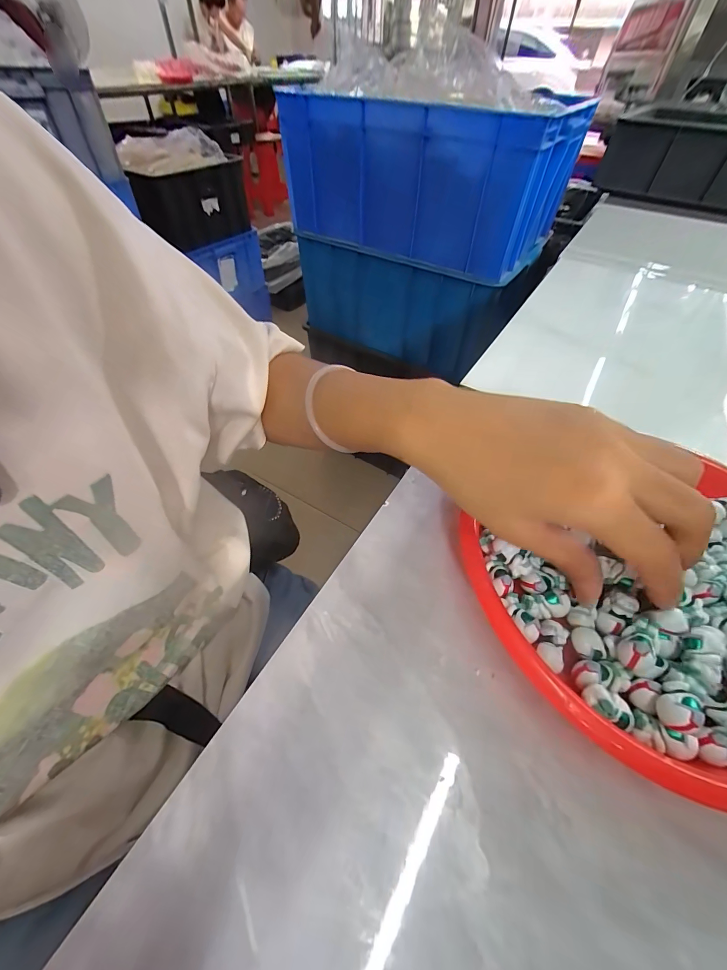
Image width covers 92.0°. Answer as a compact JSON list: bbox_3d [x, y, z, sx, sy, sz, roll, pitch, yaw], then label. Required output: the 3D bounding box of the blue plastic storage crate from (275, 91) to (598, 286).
[{"bbox_3d":[0.133,-0.640,0.743,0.501,0.229,0.311,25,54,17],"label":"blue plastic storage crate"}]

